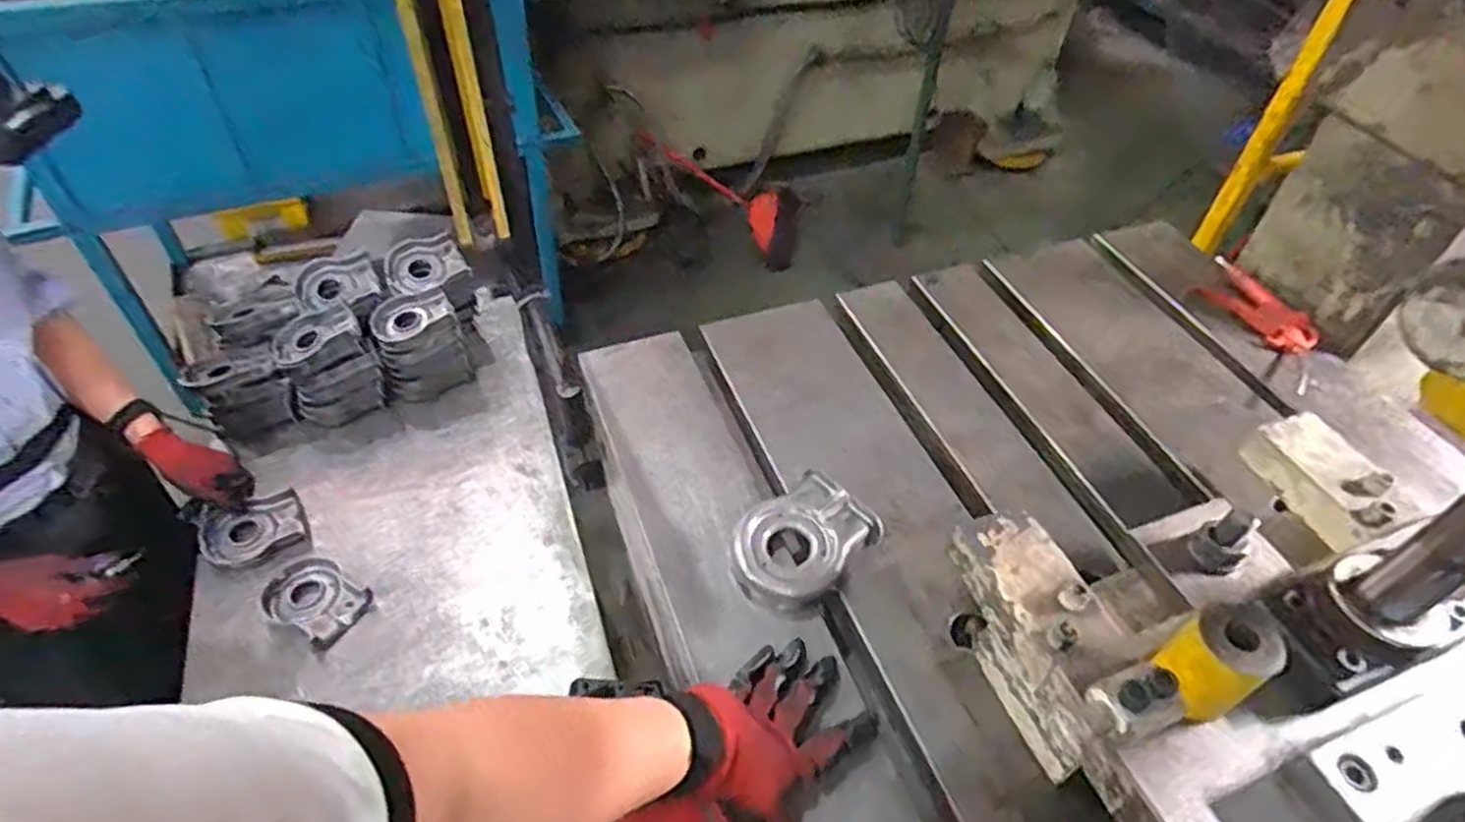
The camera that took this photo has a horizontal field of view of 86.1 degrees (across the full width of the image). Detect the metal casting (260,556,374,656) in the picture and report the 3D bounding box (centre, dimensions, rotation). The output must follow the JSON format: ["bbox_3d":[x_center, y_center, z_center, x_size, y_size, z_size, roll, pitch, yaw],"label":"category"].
[{"bbox_3d":[-0.549,0.248,1.032,0.129,0.030,0.098,25,50,18],"label":"metal casting"}]

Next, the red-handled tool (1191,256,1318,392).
[{"bbox_3d":[0.623,-0.109,0.921,0.084,0.021,0.204,-13,49,-16],"label":"red-handled tool"}]

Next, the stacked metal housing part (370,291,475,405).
[{"bbox_3d":[-0.510,-0.101,1.288,0.135,0.126,0.132,-17,51,-20],"label":"stacked metal housing part"}]

